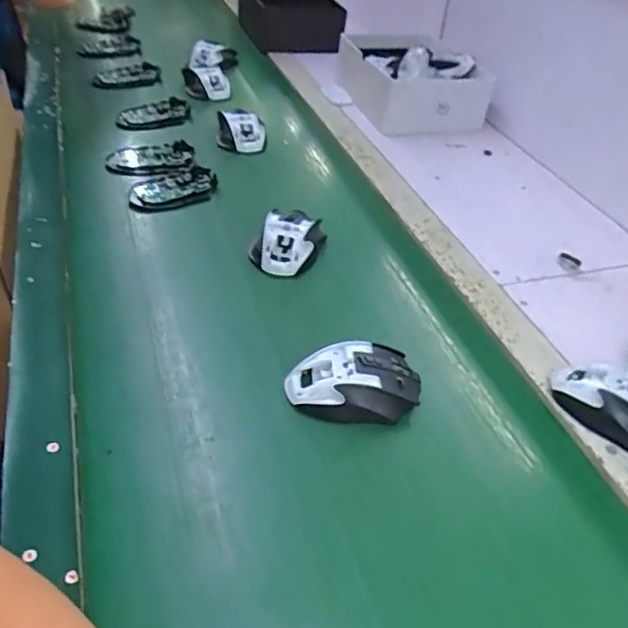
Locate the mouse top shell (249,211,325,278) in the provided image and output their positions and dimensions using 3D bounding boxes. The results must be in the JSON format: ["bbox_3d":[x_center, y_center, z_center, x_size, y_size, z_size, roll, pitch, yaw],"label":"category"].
[{"bbox_3d":[-0.032,-0.084,0.666,0.078,0.039,0.087,13,41,7],"label":"mouse top shell"}]

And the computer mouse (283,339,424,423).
[{"bbox_3d":[0.037,0.060,0.509,0.112,0.036,0.066,-6,42,-14],"label":"computer mouse"}]

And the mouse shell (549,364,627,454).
[{"bbox_3d":[0.273,0.082,0.518,0.117,0.039,0.072,19,42,14],"label":"mouse shell"}]

